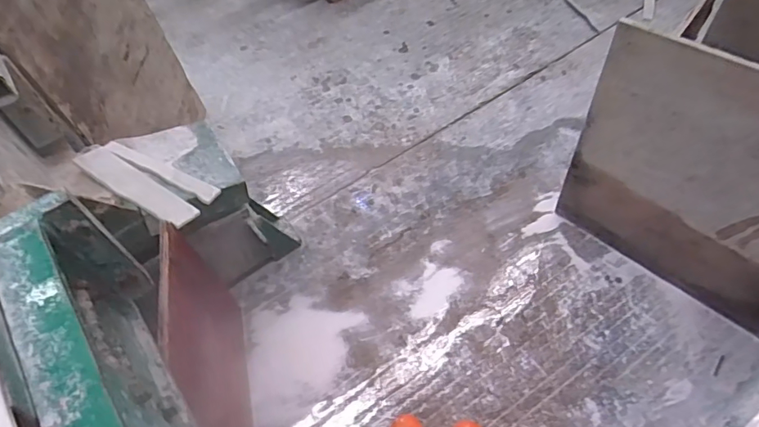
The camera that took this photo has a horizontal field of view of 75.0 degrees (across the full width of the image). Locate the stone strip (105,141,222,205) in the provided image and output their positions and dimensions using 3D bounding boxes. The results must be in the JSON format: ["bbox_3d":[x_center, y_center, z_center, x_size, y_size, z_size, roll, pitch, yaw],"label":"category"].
[{"bbox_3d":[-0.484,-0.094,1.094,0.300,0.011,0.046,24,42,15],"label":"stone strip"}]

